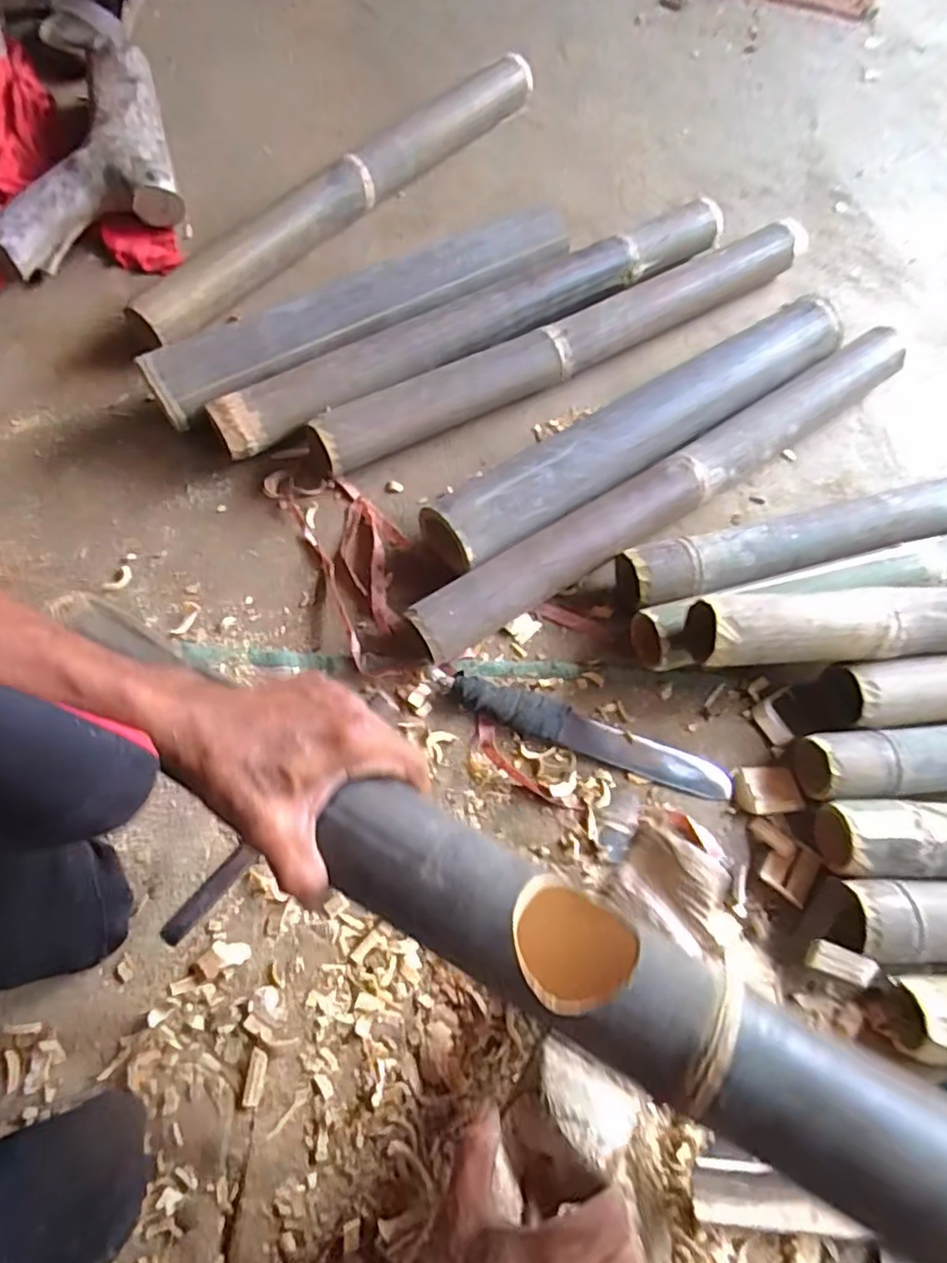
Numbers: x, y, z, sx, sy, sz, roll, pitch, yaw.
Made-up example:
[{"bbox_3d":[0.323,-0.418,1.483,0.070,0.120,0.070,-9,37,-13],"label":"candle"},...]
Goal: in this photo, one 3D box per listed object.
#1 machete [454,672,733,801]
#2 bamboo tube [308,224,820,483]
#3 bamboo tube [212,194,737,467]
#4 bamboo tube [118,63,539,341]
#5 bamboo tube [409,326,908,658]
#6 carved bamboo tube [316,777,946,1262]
[{"bbox_3d":[0.104,0.091,0.571,0.252,0.023,0.034,19,66,3],"label":"machete"},{"bbox_3d":[0.120,-0.325,0.725,0.631,0.070,0.065,-26,71,-16],"label":"bamboo tube"},{"bbox_3d":[0.033,-0.344,0.716,0.567,0.058,0.063,-27,71,-16],"label":"bamboo tube"},{"bbox_3d":[-0.140,-0.517,0.764,0.048,0.053,0.593,41,69,13],"label":"bamboo tube"},{"bbox_3d":[0.210,-0.149,0.660,0.623,0.064,0.059,-31,72,-17],"label":"bamboo tube"},{"bbox_3d":[0.086,0.187,0.328,0.362,0.055,0.066,25,69,18],"label":"carved bamboo tube"}]

